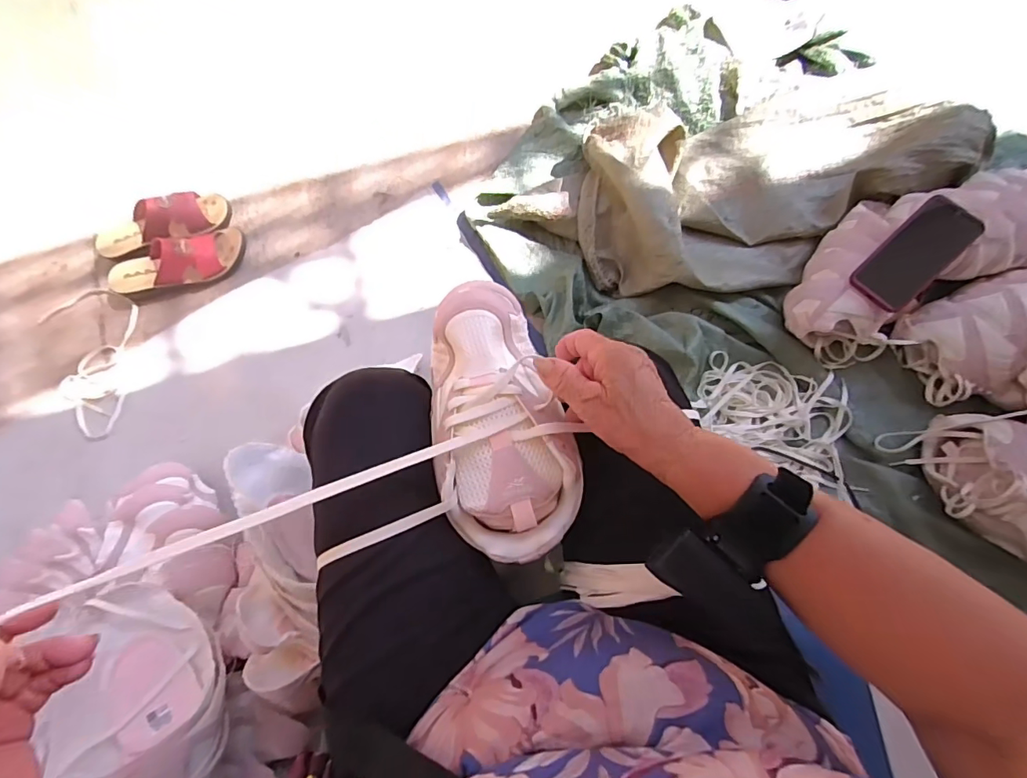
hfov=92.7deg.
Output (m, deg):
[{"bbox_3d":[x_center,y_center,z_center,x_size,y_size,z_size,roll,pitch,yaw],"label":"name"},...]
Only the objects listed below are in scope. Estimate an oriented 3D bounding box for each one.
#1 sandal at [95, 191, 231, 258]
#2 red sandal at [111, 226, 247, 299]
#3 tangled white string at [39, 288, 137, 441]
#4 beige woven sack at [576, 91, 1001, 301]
[{"bbox_3d":[-0.626,-0.294,0.865,0.228,0.074,0.072,-17,76,-3],"label":"sandal"},{"bbox_3d":[-0.582,-0.219,0.841,0.227,0.077,0.082,-22,76,-4],"label":"red sandal"},{"bbox_3d":[-0.706,-0.062,0.841,0.146,0.015,0.270,-30,77,-6],"label":"tangled white string"},{"bbox_3d":[0.409,-0.346,0.805,0.601,0.120,0.320,-13,76,-2],"label":"beige woven sack"}]

